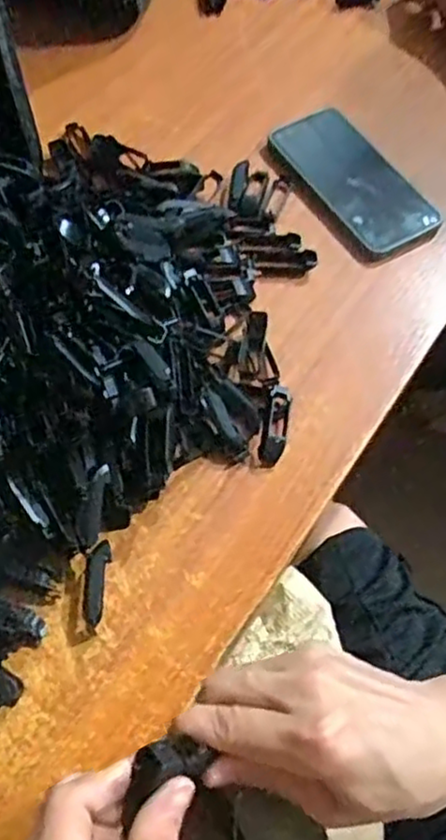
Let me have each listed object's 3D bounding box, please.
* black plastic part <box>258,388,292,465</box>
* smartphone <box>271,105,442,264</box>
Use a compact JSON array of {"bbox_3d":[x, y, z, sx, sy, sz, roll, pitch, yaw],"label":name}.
[{"bbox_3d":[0.037,0.004,0.474,0.018,0.015,0.057,11,61,4],"label":"black plastic part"},{"bbox_3d":[0.113,-0.214,0.590,0.078,0.014,0.176,-25,65,-15],"label":"smartphone"}]

